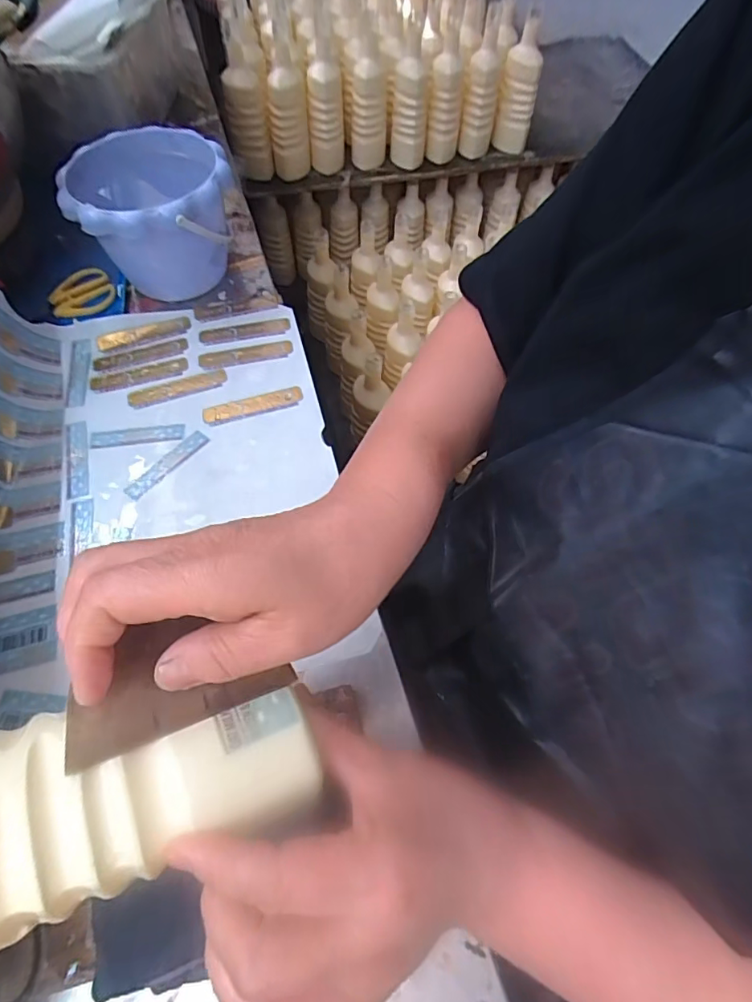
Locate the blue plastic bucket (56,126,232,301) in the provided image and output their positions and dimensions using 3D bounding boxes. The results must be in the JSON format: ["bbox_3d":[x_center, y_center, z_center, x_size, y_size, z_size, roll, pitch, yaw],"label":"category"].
[{"bbox_3d":[-0.214,-0.273,0.513,0.149,0.113,0.149,-19,63,-12],"label":"blue plastic bucket"}]

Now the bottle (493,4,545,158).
[{"bbox_3d":[0.307,-0.880,1.095,0.077,0.225,0.090,12,60,5],"label":"bottle"}]

